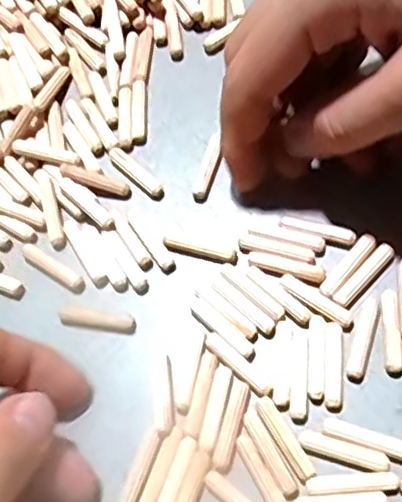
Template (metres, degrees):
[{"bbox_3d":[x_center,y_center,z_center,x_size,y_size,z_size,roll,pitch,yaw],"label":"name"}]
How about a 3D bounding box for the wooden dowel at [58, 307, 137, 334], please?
[{"bbox_3d":[-0.039,0.026,0.246,0.029,0.006,0.007,8,69,10],"label":"wooden dowel"}]

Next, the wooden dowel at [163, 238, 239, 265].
[{"bbox_3d":[0.000,-0.001,0.250,0.029,0.004,0.005,14,70,12],"label":"wooden dowel"}]

